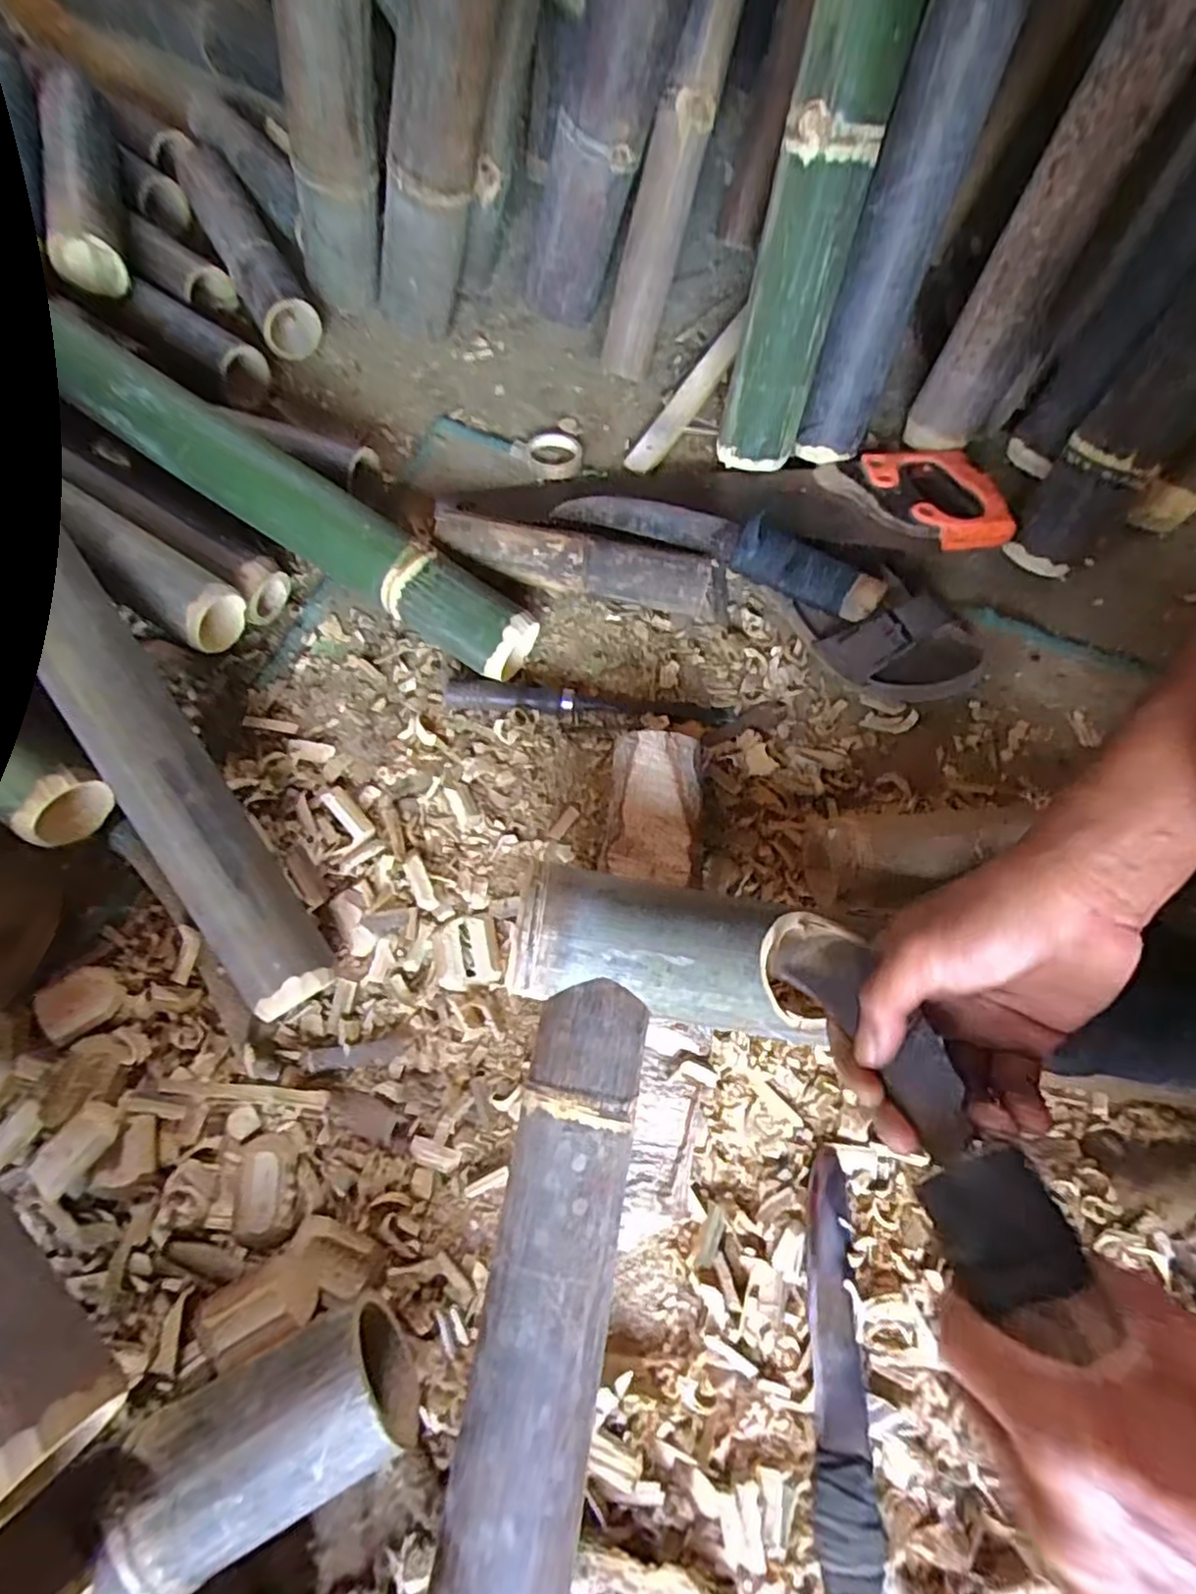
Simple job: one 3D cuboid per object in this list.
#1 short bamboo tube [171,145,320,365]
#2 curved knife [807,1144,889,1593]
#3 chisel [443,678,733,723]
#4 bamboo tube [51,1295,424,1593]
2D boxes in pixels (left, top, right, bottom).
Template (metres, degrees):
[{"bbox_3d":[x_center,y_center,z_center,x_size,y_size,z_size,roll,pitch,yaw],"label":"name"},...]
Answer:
[{"bbox_3d":[-0.389,-0.598,0.734,0.058,0.067,0.295,-30,73,-10],"label":"short bamboo tube"},{"bbox_3d":[0.146,0.366,0.402,0.038,0.023,0.268,3,70,1],"label":"curved knife"},{"bbox_3d":[-0.008,-0.084,0.571,0.242,0.018,0.024,3,70,1],"label":"chisel"},{"bbox_3d":[-0.375,0.453,0.338,0.585,0.083,0.090,-25,72,-9],"label":"bamboo tube"}]

